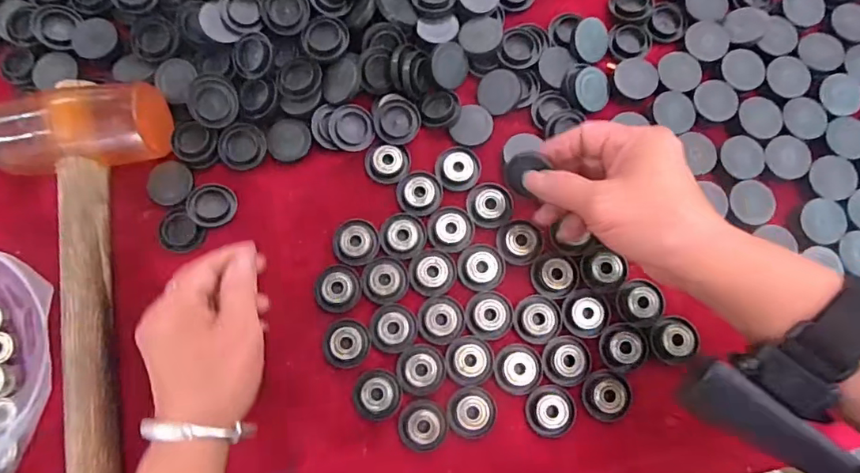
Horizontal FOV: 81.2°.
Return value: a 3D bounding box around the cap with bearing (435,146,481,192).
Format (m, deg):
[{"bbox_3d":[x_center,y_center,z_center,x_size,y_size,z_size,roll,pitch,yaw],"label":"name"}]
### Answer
[{"bbox_3d":[0.021,-0.050,0.370,0.033,0.005,0.032,0,80,0],"label":"cap with bearing"}]

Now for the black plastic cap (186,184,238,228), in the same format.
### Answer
[{"bbox_3d":[-0.158,-0.023,0.362,0.033,0.006,0.031,0,80,0],"label":"black plastic cap"}]

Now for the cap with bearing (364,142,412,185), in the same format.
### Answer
[{"bbox_3d":[-0.031,-0.054,0.372,0.032,0.009,0.028,7,80,2],"label":"cap with bearing"}]

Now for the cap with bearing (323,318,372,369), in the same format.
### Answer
[{"bbox_3d":[-0.057,0.074,0.346,0.031,0.007,0.032,0,80,0],"label":"cap with bearing"}]

